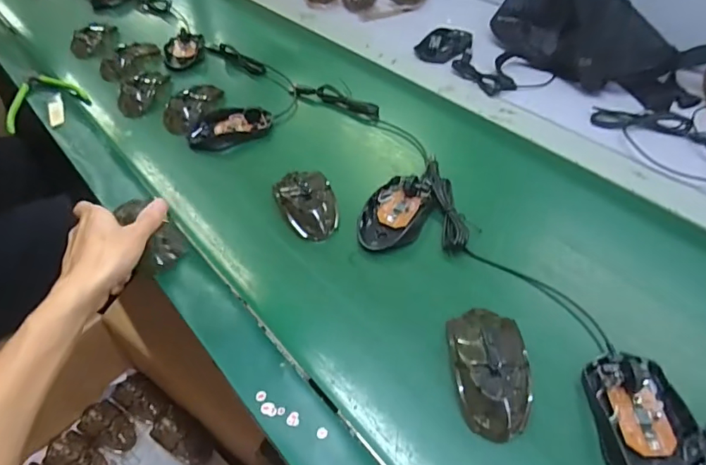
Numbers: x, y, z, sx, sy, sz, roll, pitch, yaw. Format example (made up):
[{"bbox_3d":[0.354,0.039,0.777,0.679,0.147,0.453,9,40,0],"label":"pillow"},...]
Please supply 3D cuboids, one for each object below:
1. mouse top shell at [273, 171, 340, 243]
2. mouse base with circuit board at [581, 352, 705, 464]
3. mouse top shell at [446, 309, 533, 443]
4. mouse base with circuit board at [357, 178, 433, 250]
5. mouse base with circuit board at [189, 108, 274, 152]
[{"bbox_3d":[-0.052,-0.035,0.542,0.061,0.036,0.096,-15,49,-8],"label":"mouse top shell"},{"bbox_3d":[0.216,0.139,0.353,0.064,0.019,0.115,-1,48,4],"label":"mouse base with circuit board"},{"bbox_3d":[0.111,0.110,0.397,0.060,0.040,0.112,0,48,5],"label":"mouse top shell"},{"bbox_3d":[0.046,-0.023,0.527,0.062,0.024,0.101,17,52,19],"label":"mouse base with circuit board"},{"bbox_3d":[-0.169,-0.147,0.658,0.110,0.026,0.062,-25,51,-16],"label":"mouse base with circuit board"}]

